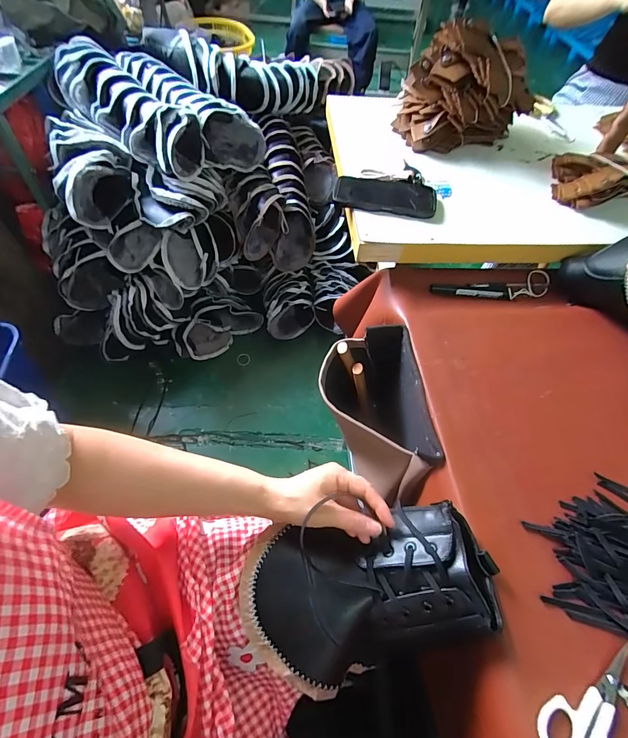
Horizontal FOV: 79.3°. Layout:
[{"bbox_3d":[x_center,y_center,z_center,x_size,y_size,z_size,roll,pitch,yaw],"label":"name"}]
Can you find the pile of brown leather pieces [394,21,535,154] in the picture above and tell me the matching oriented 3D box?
[{"bbox_3d":[0.308,-0.538,0.738,0.254,0.167,0.143,-14,58,-13],"label":"pile of brown leather pieces"}]

